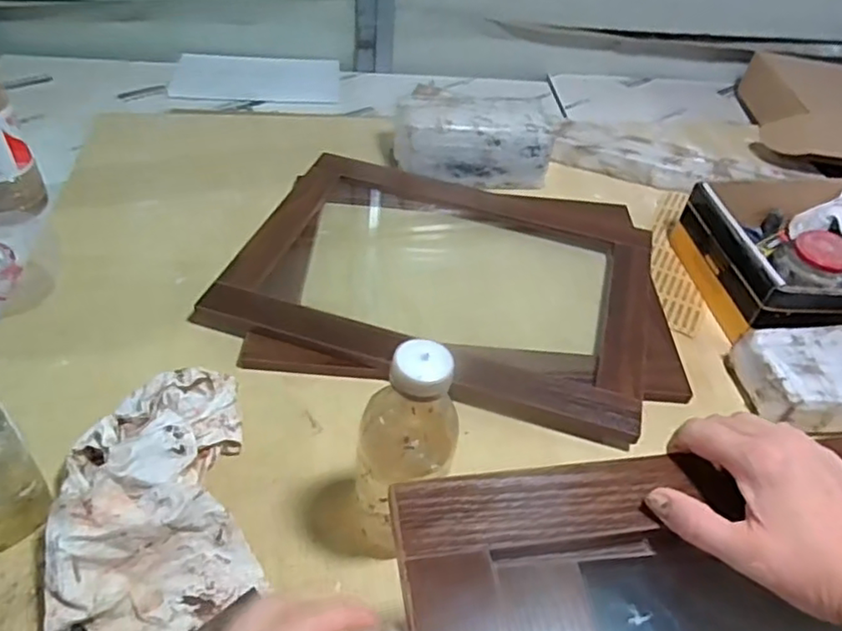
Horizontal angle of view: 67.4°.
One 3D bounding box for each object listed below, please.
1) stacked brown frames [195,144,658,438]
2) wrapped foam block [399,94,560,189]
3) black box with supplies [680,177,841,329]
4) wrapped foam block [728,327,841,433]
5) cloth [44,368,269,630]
[{"bbox_3d":[0.038,-0.050,0.761,0.488,0.035,0.378,15,45,7],"label":"stacked brown frames"},{"bbox_3d":[0.077,-0.251,0.922,0.226,0.110,0.103,-1,45,-9],"label":"wrapped foam block"},{"bbox_3d":[0.503,-0.080,0.767,0.296,0.077,0.219,-1,45,-9],"label":"black box with supplies"},{"bbox_3d":[0.452,0.070,0.664,0.215,0.067,0.111,1,45,-7],"label":"wrapped foam block"},{"bbox_3d":[-0.214,0.137,0.510,0.141,0.067,0.234,-7,46,-14],"label":"cloth"}]

